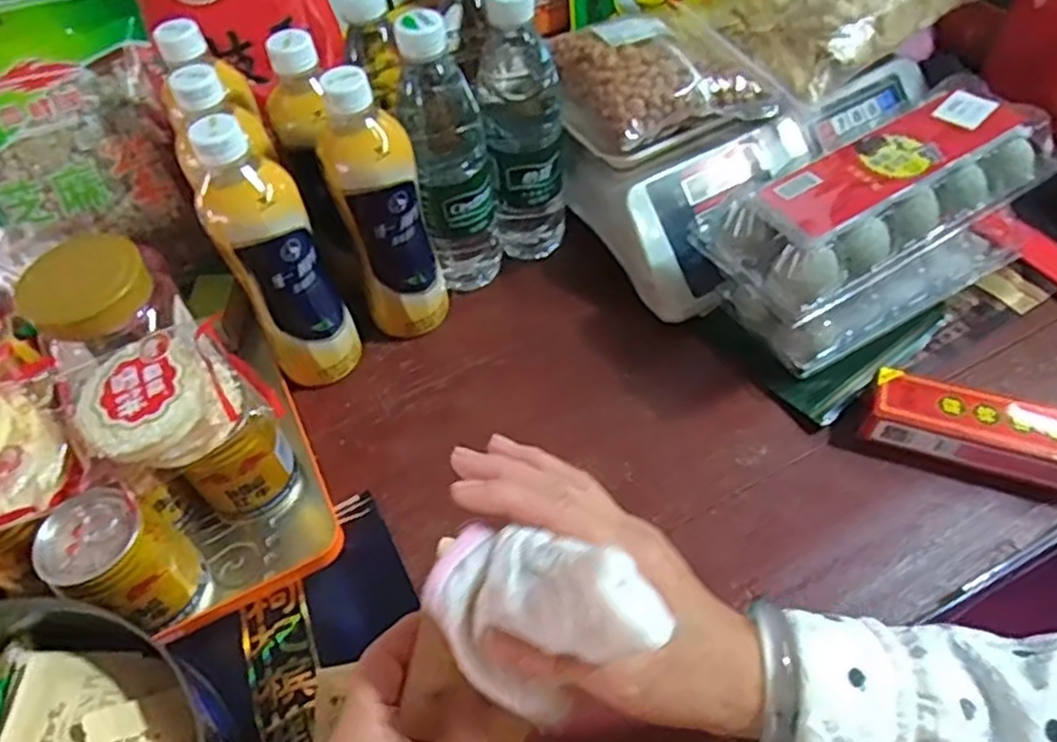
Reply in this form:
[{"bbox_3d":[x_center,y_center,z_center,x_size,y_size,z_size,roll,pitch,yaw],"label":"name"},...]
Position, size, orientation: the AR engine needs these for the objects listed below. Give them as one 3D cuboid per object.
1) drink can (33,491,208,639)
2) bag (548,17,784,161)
[{"bbox_3d":[-0.234,0.113,0.428,0.056,0.084,0.057,-2,52,2],"label":"drink can"},{"bbox_3d":[0.095,-0.217,0.548,0.130,0.052,0.135,-21,53,-12],"label":"bag"}]

